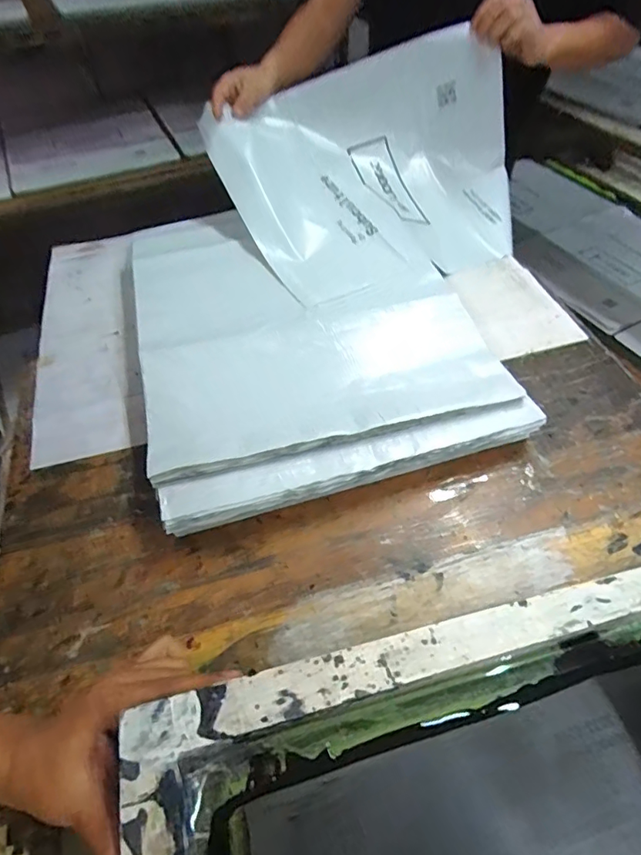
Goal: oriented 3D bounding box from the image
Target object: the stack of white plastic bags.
[{"bbox_3d":[-0.031,-0.145,0.636,0.415,0.067,0.531,-13,52,-10],"label":"stack of white plastic bags"}]

